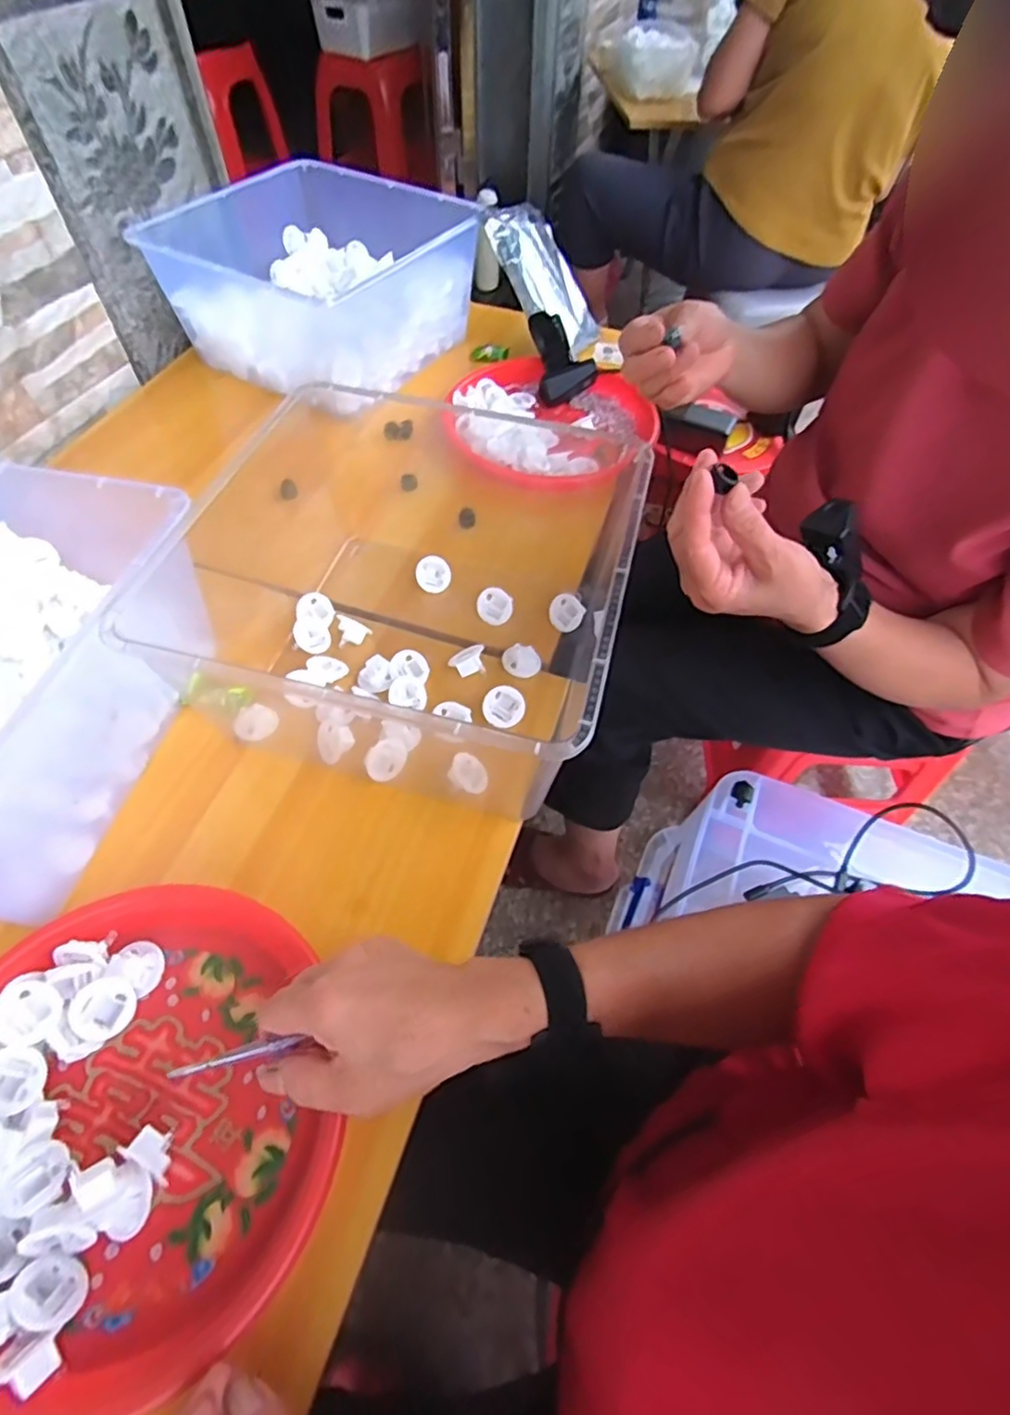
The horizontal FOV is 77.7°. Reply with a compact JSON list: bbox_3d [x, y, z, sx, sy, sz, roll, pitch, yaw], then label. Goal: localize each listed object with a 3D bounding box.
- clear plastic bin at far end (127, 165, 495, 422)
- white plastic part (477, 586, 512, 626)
[{"bbox_3d":[-0.231,-0.510,0.753,0.331,0.128,0.260,27,60,16],"label":"clear plastic bin at far end"},{"bbox_3d":[-0.008,-0.092,0.563,0.035,0.035,0.017,11,31,17],"label":"white plastic part"}]

